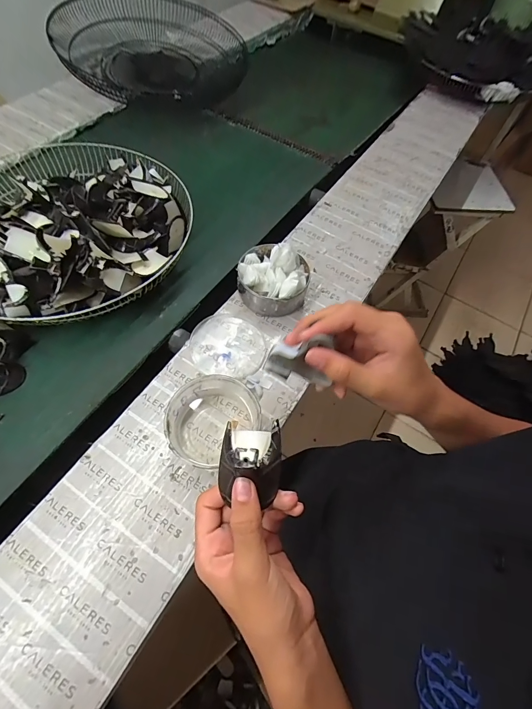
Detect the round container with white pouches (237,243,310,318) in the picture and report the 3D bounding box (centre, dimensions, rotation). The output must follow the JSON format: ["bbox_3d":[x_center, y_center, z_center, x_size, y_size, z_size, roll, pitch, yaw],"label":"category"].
[{"bbox_3d":[0.013,-0.129,0.551,0.113,0.085,0.110,2,60,-3],"label":"round container with white pouches"}]

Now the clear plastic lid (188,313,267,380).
[{"bbox_3d":[-0.059,-0.015,0.530,0.116,0.005,0.106,2,60,-3],"label":"clear plastic lid"}]

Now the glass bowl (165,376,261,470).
[{"bbox_3d":[-0.067,0.089,0.437,0.111,0.059,0.107,2,60,-3],"label":"glass bowl"}]

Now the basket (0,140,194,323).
[{"bbox_3d":[-0.359,-0.256,0.586,0.406,0.136,0.432,-14,63,-12],"label":"basket"}]

